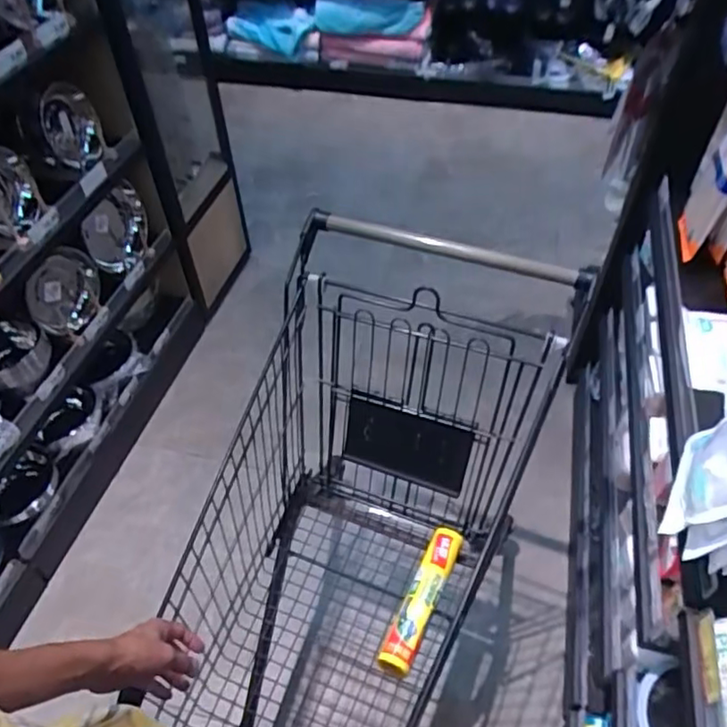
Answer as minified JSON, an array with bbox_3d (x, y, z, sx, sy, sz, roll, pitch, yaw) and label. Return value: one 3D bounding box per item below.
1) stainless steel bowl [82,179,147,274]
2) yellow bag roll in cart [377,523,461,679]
[{"bbox_3d":[-0.657,-0.351,1.583,0.079,0.181,0.188,12,50,12],"label":"stainless steel bowl"},{"bbox_3d":[0.099,0.404,1.027,0.055,0.059,0.270,20,52,18],"label":"yellow bag roll in cart"}]

